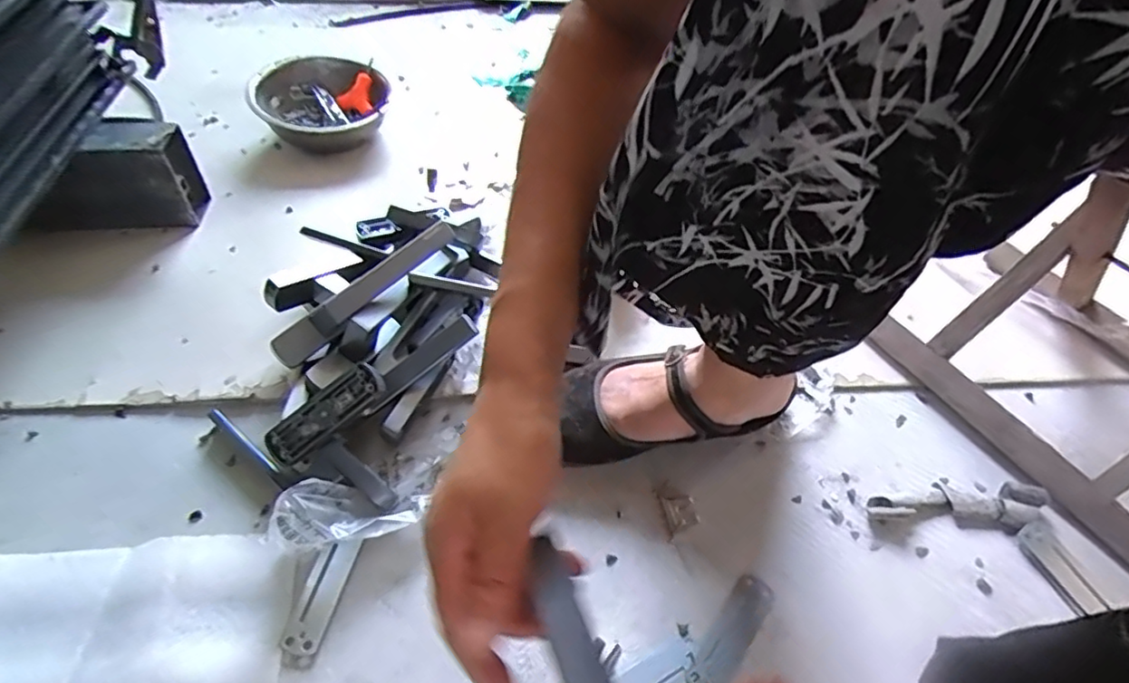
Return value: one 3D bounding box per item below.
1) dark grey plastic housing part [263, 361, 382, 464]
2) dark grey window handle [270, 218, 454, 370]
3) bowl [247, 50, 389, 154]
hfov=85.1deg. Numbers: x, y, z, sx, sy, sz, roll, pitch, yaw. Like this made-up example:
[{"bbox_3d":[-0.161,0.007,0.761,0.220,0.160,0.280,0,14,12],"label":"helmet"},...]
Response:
[{"bbox_3d":[-0.188,0.057,0.489,0.099,0.018,0.032,-39,87,-1],"label":"dark grey plastic housing part"},{"bbox_3d":[-0.174,-0.045,0.539,0.186,0.041,0.027,-41,60,-12],"label":"dark grey window handle"},{"bbox_3d":[-0.332,-0.324,0.847,0.175,0.070,0.171,2,47,-2],"label":"bowl"}]

